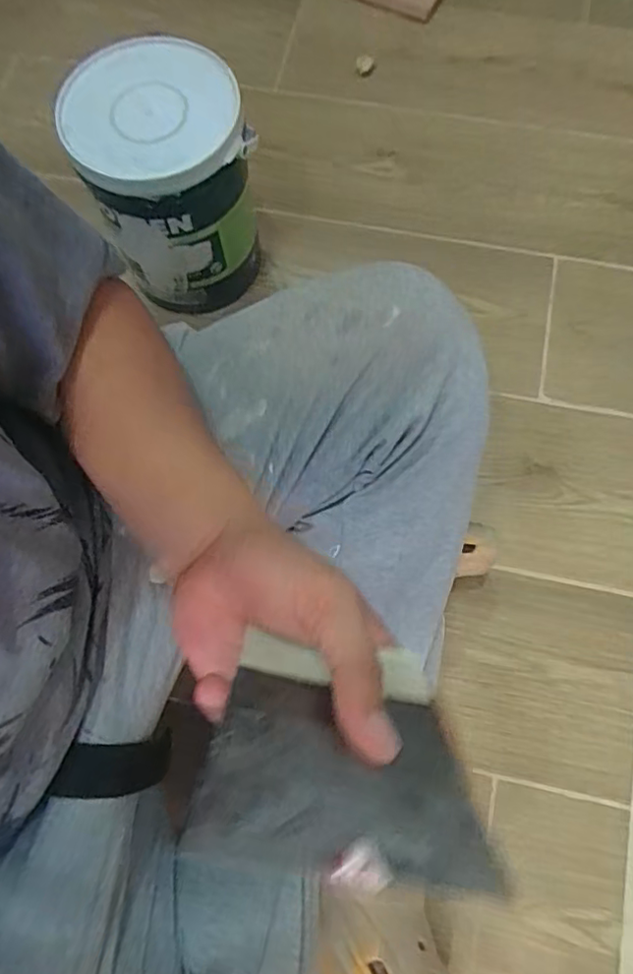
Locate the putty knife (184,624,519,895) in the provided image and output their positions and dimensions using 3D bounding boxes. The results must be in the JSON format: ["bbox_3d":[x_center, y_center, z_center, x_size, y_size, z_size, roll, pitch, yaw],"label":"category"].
[{"bbox_3d":[0.008,0.095,0.224,0.102,0.007,0.098,13,29,-14],"label":"putty knife"}]

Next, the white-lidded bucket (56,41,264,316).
[{"bbox_3d":[-0.154,-0.326,0.633,0.168,0.168,0.186,-37,76,-10],"label":"white-lidded bucket"}]

